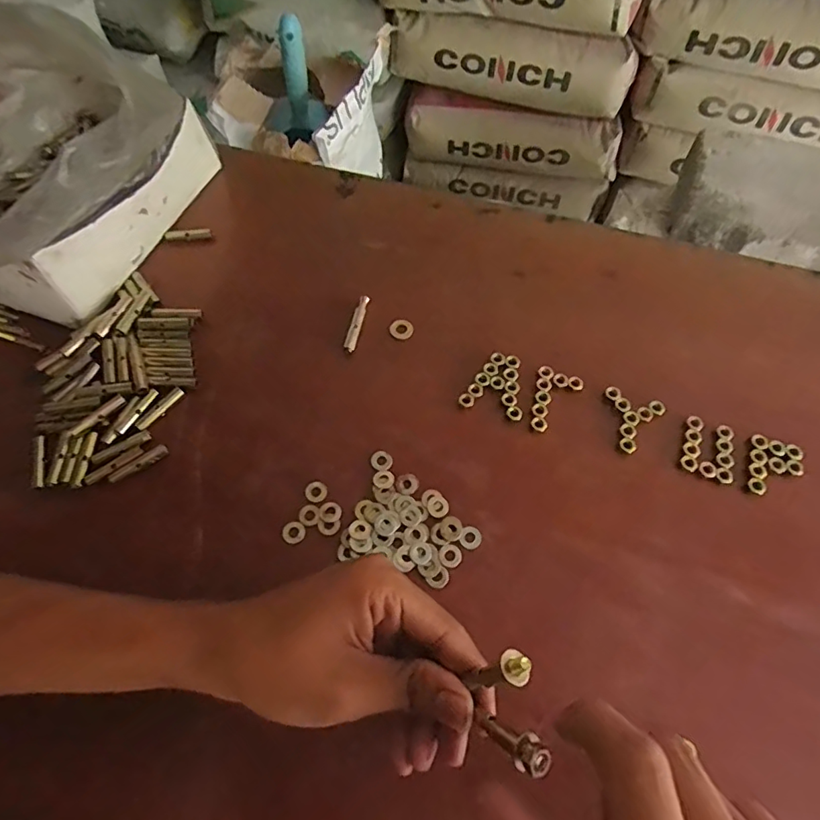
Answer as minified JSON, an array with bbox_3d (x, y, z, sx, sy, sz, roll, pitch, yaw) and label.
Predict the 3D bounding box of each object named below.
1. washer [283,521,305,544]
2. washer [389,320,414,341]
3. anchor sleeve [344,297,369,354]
[{"bbox_3d":[-0.069,0.072,0.313,0.013,0.004,0.013,-35,68,-16],"label":"washer"},{"bbox_3d":[-0.006,-0.059,0.382,0.016,0.004,0.016,0,63,0],"label":"washer"},{"bbox_3d":[-0.039,-0.064,0.381,0.008,0.006,0.049,10,64,6],"label":"anchor sleeve"}]

